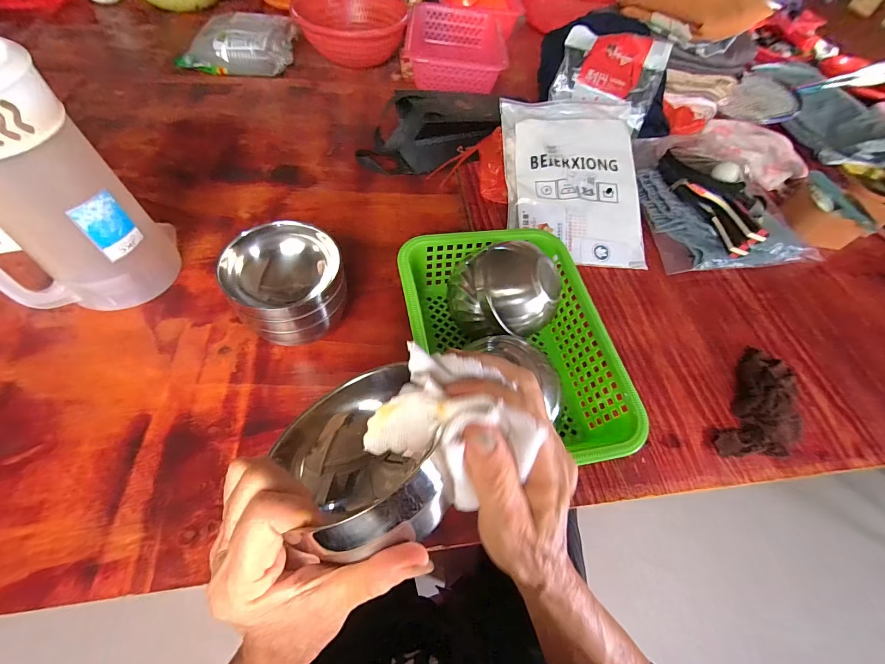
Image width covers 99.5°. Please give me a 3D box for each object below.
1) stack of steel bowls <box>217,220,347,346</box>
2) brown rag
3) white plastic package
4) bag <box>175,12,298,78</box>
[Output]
[{"bbox_3d":[-0.178,-0.049,0.437,0.096,0.116,0.111,38,61,19],"label":"stack of steel bowls"},{"bbox_3d":[0.417,0.097,0.478,0.085,0.029,0.165,34,60,17],"label":"brown rag"},{"bbox_3d":[0.215,-0.258,0.622,0.216,0.022,0.312,0,75,-2],"label":"white plastic package"},{"bbox_3d":[-0.447,-0.645,0.830,0.233,0.064,0.180,2,56,-4],"label":"bag"}]

